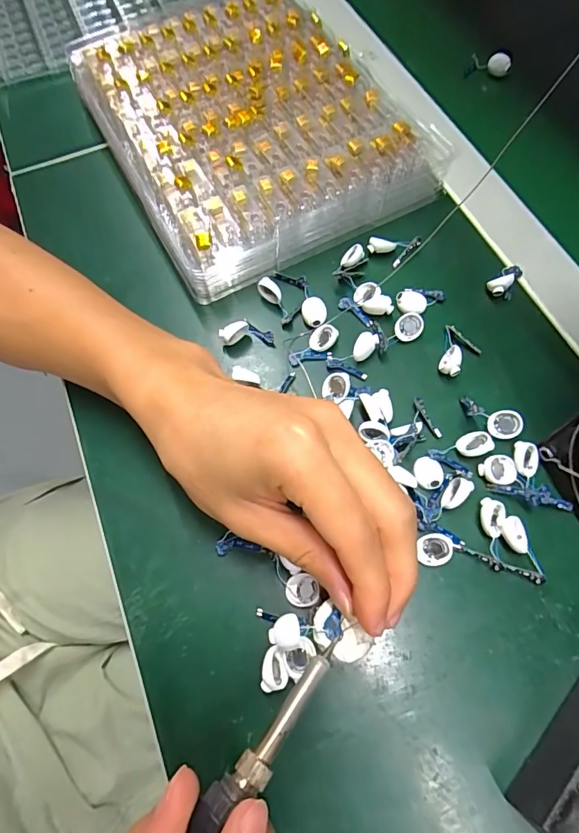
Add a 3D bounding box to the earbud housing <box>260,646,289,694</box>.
[{"bbox_3d":[-0.008,0.119,0.218,0.013,0.009,0.018,-12,68,-2],"label":"earbud housing"}]

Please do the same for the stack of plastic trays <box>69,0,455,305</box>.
[{"bbox_3d":[-0.034,-0.222,0.348,0.197,0.037,0.258,-27,69,-8],"label":"stack of plastic trays"}]

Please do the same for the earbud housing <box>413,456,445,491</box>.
[{"bbox_3d":[0.075,0.030,0.252,0.015,0.005,0.017,-7,68,0],"label":"earbud housing"}]

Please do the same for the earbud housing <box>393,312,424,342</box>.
[{"bbox_3d":[0.074,-0.055,0.288,0.016,0.008,0.017,-1,68,2],"label":"earbud housing"}]

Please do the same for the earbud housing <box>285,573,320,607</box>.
[{"bbox_3d":[0.006,0.087,0.231,0.016,0.005,0.015,-3,68,2],"label":"earbud housing"}]

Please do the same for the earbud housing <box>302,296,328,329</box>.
[{"bbox_3d":[0.016,-0.065,0.295,0.015,0.009,0.020,-17,68,-4],"label":"earbud housing"}]

